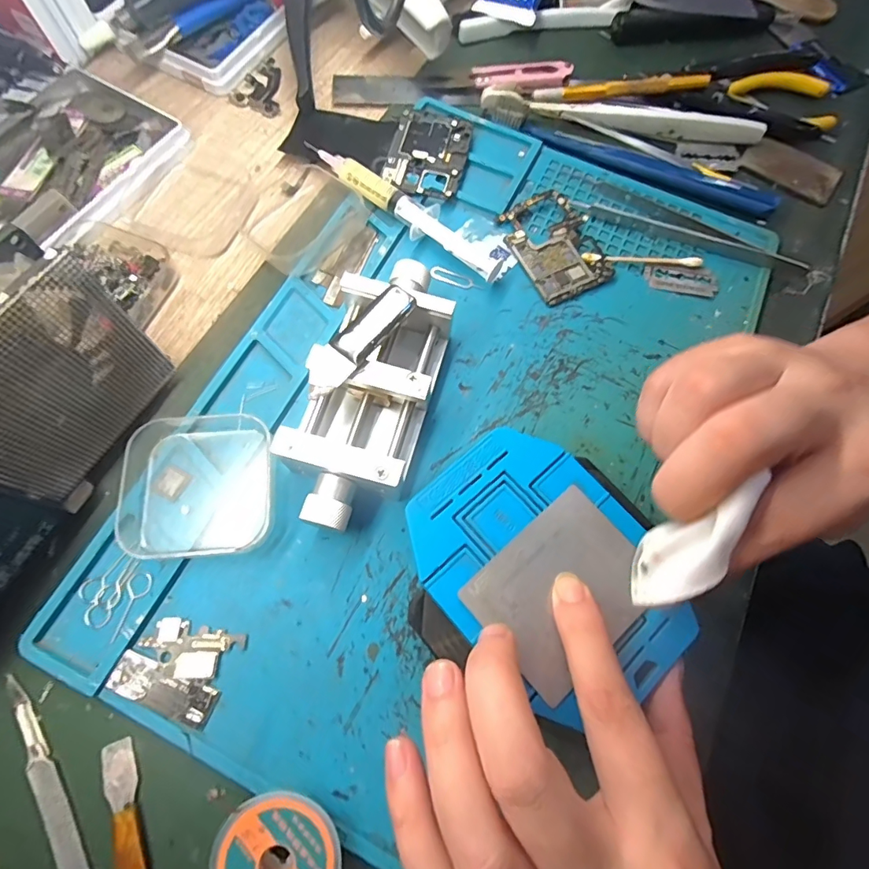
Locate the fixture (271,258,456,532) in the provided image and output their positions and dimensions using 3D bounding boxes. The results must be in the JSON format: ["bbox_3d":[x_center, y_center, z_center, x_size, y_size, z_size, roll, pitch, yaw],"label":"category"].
[{"bbox_3d":[-0.030,-0.022,0.223,0.054,0.031,0.135,15,71,3],"label":"fixture"}]

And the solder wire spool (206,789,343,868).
[{"bbox_3d":[-0.057,0.155,0.168,0.044,0.013,0.041,1,71,-2],"label":"solder wire spool"}]

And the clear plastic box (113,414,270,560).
[{"bbox_3d":[-0.108,0.022,0.210,0.066,0.017,0.064,-3,71,-3],"label":"clear plastic box"}]

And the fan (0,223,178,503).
[{"bbox_3d":[-0.157,-0.022,0.187,0.027,0.088,0.079,26,72,7],"label":"fan"}]

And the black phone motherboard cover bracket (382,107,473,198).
[{"bbox_3d":[-0.004,-0.177,0.291,0.047,0.005,0.067,13,71,2],"label":"black phone motherboard cover bracket"}]

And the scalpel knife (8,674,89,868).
[{"bbox_3d":[-0.137,0.151,0.170,0.009,0.004,0.129,-32,75,-12],"label":"scalpel knife"}]

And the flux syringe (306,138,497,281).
[{"bbox_3d":[-0.019,-0.132,0.269,0.137,0.016,0.018,36,73,10],"label":"flux syringe"}]

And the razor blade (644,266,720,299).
[{"bbox_3d":[0.145,-0.091,0.269,0.041,0.004,0.019,9,71,1],"label":"razor blade"}]

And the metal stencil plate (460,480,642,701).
[{"bbox_3d":[0.053,0.062,0.189,0.069,0.004,0.054,-39,76,-14],"label":"metal stencil plate"}]

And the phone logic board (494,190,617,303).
[{"bbox_3d":[0.072,-0.112,0.271,0.050,0.007,0.069,-26,74,-11],"label":"phone logic board"}]

